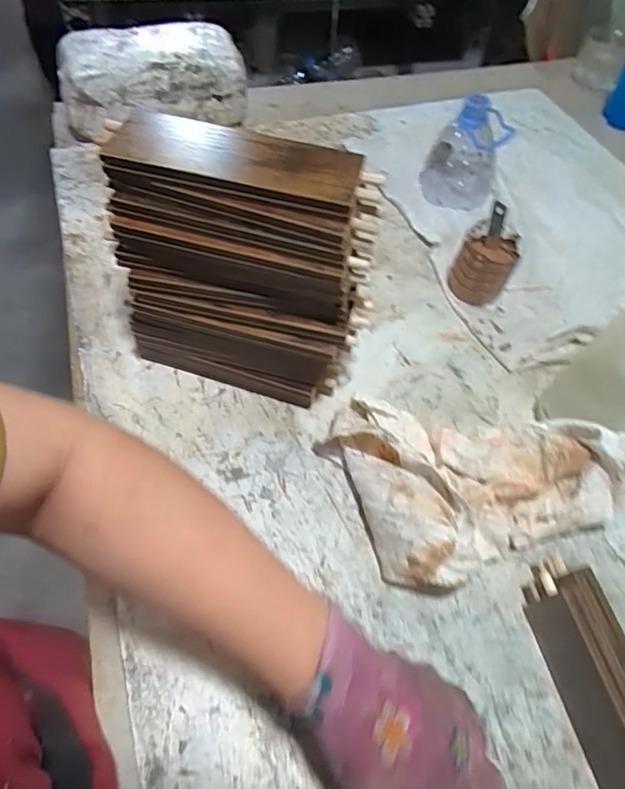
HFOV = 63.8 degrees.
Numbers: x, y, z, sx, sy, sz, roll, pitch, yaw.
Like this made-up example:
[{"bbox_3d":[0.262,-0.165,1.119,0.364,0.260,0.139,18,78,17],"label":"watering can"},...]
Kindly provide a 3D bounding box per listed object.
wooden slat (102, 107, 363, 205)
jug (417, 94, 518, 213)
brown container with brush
[{"bbox_3d":[-0.056,-0.177,0.368,0.182,0.009,0.066,15,57,6],"label":"wooden slat"},{"bbox_3d":[0.202,-0.321,0.668,0.097,0.133,0.074,18,57,8],"label":"jug"},{"bbox_3d":[0.198,-0.154,0.575,0.065,0.076,0.080,17,57,8],"label":"brown container with brush"}]

